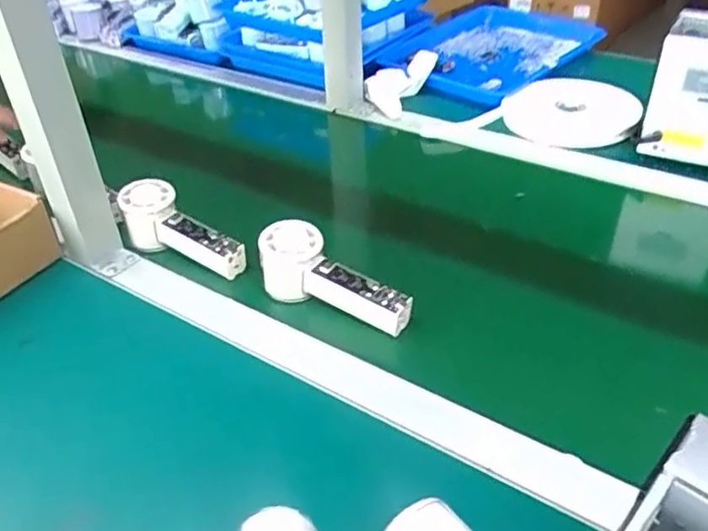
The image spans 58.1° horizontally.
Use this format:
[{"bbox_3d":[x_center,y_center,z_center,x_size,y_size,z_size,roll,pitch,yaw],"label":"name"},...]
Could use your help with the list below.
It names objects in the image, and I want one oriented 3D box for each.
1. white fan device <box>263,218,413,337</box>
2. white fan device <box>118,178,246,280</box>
[{"bbox_3d":[-0.019,0.021,0.577,0.148,0.067,0.048,29,44,16],"label":"white fan device"},{"bbox_3d":[-0.176,-0.031,0.640,0.143,0.061,0.055,28,45,34],"label":"white fan device"}]

